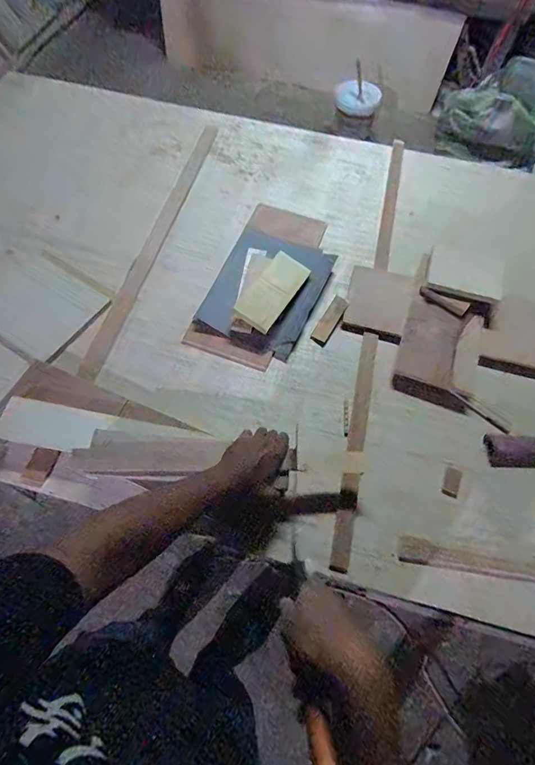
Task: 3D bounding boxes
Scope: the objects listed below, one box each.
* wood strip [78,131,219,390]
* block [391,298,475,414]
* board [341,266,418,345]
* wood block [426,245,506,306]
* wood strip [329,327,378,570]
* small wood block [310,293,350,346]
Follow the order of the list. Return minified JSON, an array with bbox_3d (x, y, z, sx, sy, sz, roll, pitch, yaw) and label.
[{"bbox_3d":[-0.269,-0.390,0.956,0.047,0.019,0.870,13,66,4],"label":"wood strip"},{"bbox_3d":[0.369,-0.070,0.821,0.142,0.033,0.244,18,66,6],"label":"block"},{"bbox_3d":[0.263,-0.192,0.886,0.146,0.018,0.199,19,66,6],"label":"board"},{"bbox_3d":[0.461,-0.250,0.872,0.167,0.013,0.127,19,69,8],"label":"wood block"},{"bbox_3d":[0.179,0.106,0.750,0.033,0.006,0.484,14,64,4],"label":"wood strip"},{"bbox_3d":[0.143,-0.141,0.857,0.040,0.011,0.133,30,68,11],"label":"small wood block"}]

